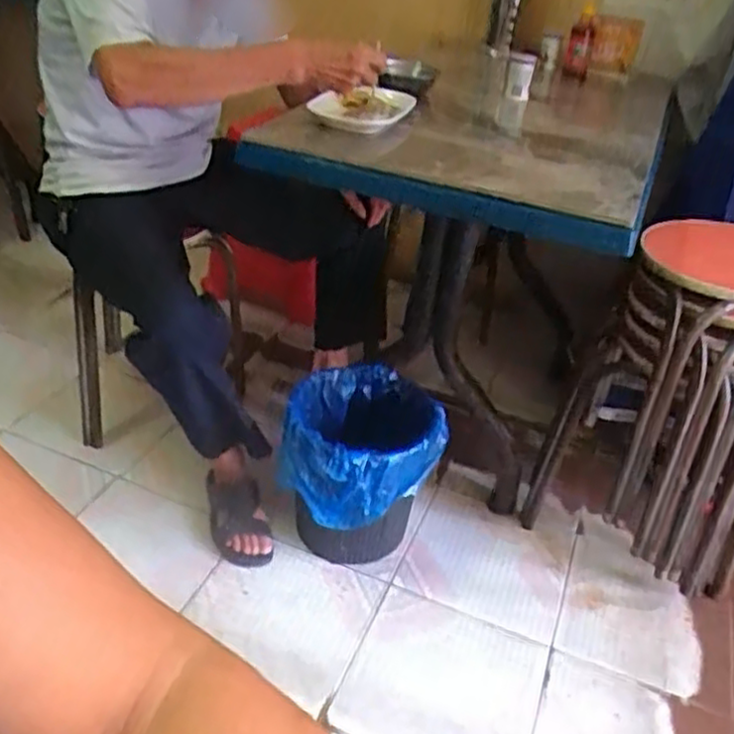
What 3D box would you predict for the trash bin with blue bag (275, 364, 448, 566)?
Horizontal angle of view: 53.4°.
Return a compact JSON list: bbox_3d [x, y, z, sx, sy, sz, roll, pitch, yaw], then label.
[{"bbox_3d":[-0.013,0.202,1.381,0.285,0.310,0.274,6,34,-1],"label":"trash bin with blue bag"}]

